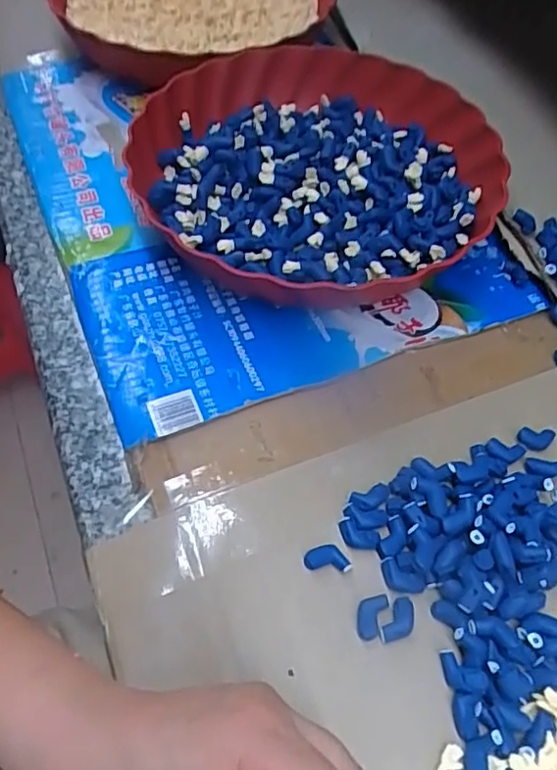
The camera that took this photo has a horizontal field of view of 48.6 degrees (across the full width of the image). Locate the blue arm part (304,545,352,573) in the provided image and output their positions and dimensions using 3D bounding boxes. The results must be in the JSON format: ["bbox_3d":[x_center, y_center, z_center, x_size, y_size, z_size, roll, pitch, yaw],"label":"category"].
[{"bbox_3d":[0.024,0.084,0.299,0.022,0.004,0.012,4,55,0],"label":"blue arm part"}]

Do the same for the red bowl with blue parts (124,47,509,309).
[{"bbox_3d":[0.027,-0.150,0.433,0.243,0.047,0.250,1,55,-2],"label":"red bowl with blue parts"}]

